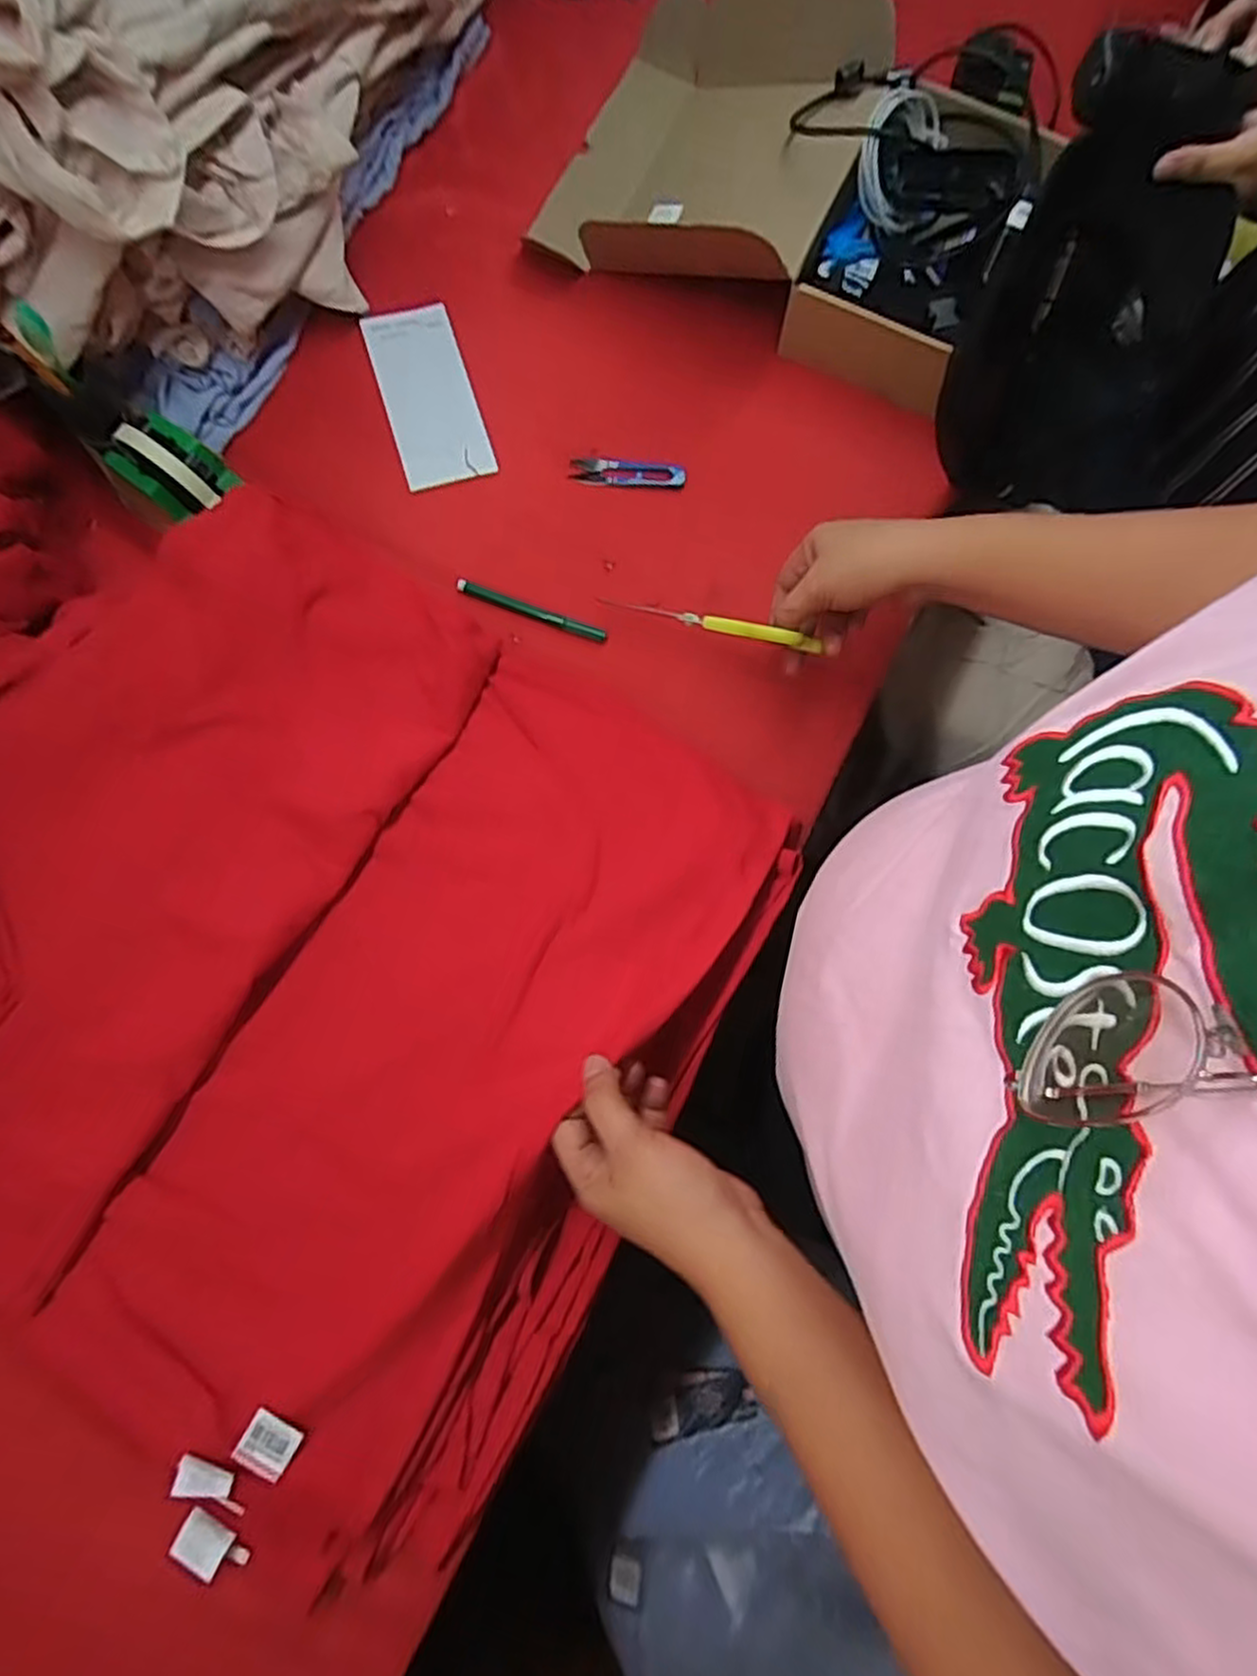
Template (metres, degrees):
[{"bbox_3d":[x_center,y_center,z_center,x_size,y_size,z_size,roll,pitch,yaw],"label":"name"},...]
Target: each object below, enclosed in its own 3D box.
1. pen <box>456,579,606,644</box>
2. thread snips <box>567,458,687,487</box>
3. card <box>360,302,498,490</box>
[{"bbox_3d":[-0.084,-0.195,0.624,0.134,0.012,0.013,19,77,5],"label":"pen"},{"bbox_3d":[0.000,-0.330,0.655,0.101,0.006,0.023,3,95,3],"label":"thread snips"},{"bbox_3d":[-0.187,-0.413,0.674,0.080,0.012,0.185,-18,82,-5],"label":"card"}]

